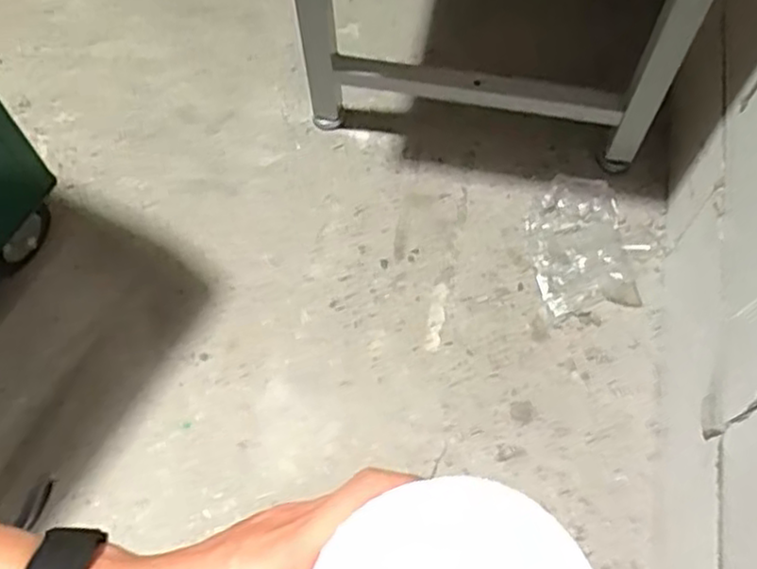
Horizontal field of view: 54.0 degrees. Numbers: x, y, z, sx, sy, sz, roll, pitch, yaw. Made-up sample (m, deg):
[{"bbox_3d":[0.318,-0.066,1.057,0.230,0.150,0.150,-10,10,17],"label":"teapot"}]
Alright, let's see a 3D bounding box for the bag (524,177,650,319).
[{"bbox_3d":[0.279,-0.056,1.024,0.144,0.017,0.193,-9,66,-6],"label":"bag"}]

